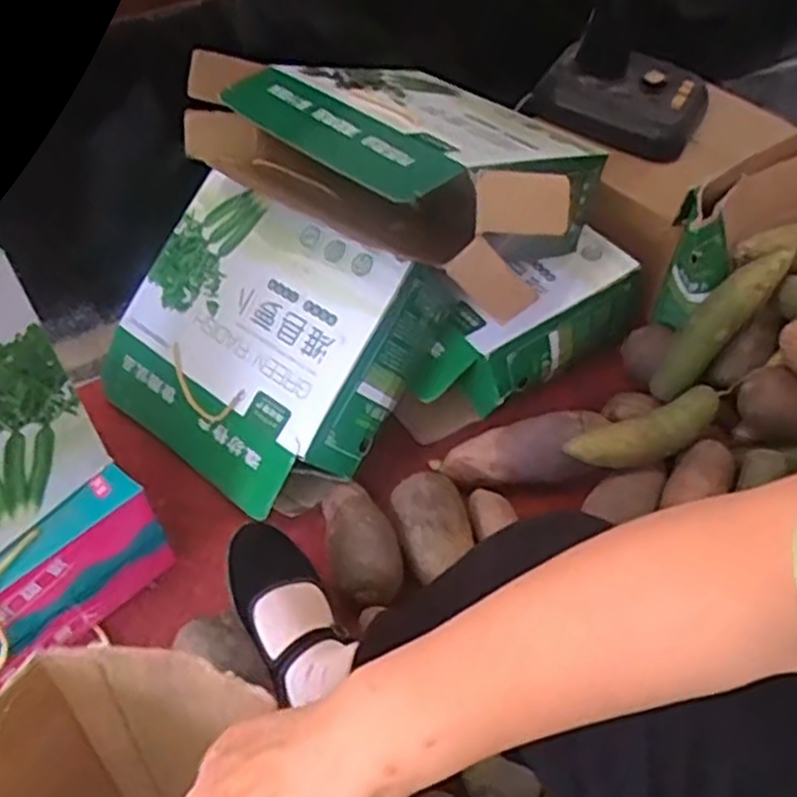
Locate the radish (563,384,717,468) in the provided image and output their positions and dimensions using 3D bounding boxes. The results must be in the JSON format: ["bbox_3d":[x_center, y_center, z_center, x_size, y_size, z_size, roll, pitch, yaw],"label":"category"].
[{"bbox_3d":[0.287,0.038,0.883,0.195,0.047,0.055,-19,49,-14],"label":"radish"}]

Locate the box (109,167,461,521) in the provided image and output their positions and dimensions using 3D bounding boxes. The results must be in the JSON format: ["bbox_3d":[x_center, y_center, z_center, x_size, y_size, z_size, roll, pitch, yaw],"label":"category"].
[{"bbox_3d":[-0.178,-0.070,0.959,0.383,0.103,0.333,31,94,28],"label":"box"}]

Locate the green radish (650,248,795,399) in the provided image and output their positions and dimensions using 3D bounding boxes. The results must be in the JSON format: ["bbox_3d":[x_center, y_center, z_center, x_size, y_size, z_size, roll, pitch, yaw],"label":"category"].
[{"bbox_3d":[0.374,-0.091,0.909,0.052,0.222,0.046,13,31,-44],"label":"green radish"}]

